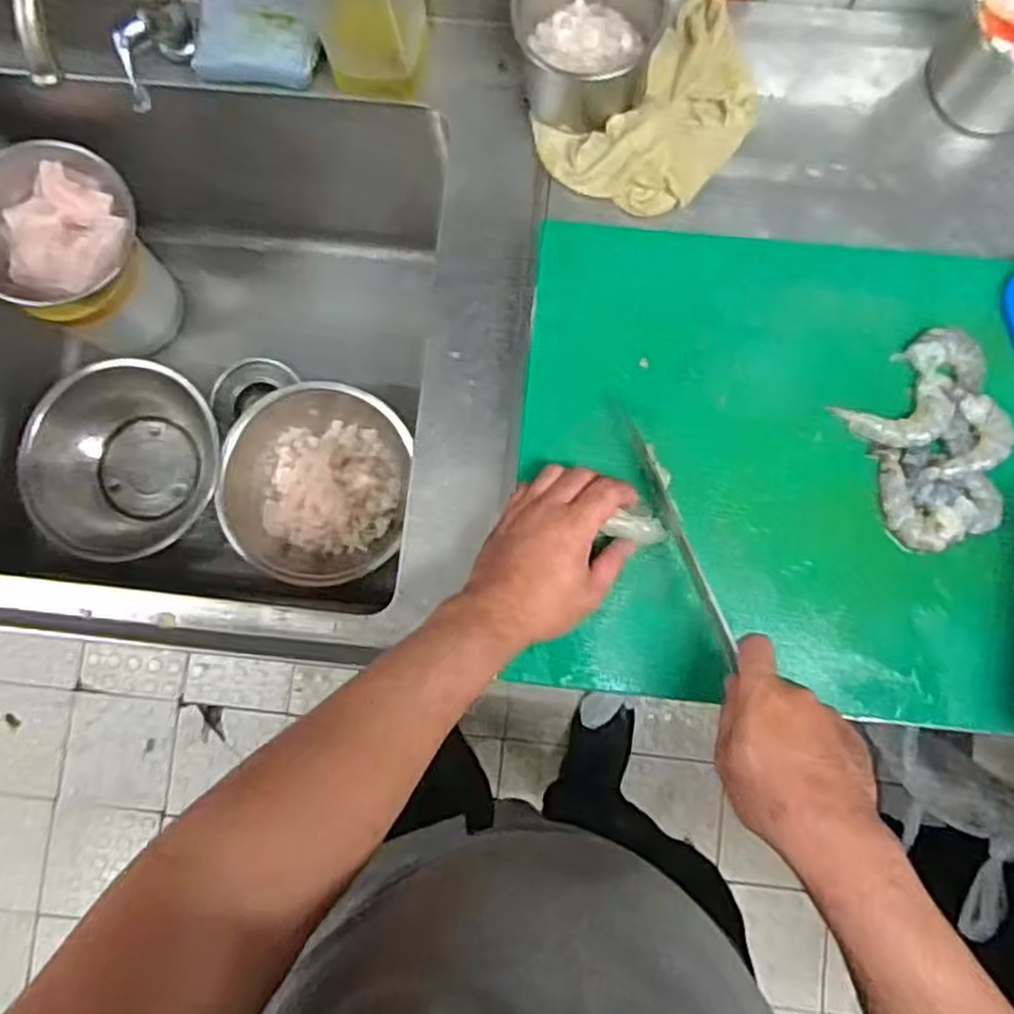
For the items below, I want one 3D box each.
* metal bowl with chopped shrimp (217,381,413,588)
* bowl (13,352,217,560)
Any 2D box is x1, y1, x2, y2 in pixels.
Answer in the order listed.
[{"bbox_3d":[-0.237,-0.029,0.970,0.221,0.077,0.241,4,83,2],"label":"metal bowl with chopped shrimp"},{"bbox_3d":[-0.471,-0.052,0.999,0.233,0.116,0.238,0,83,2],"label":"bowl"}]

